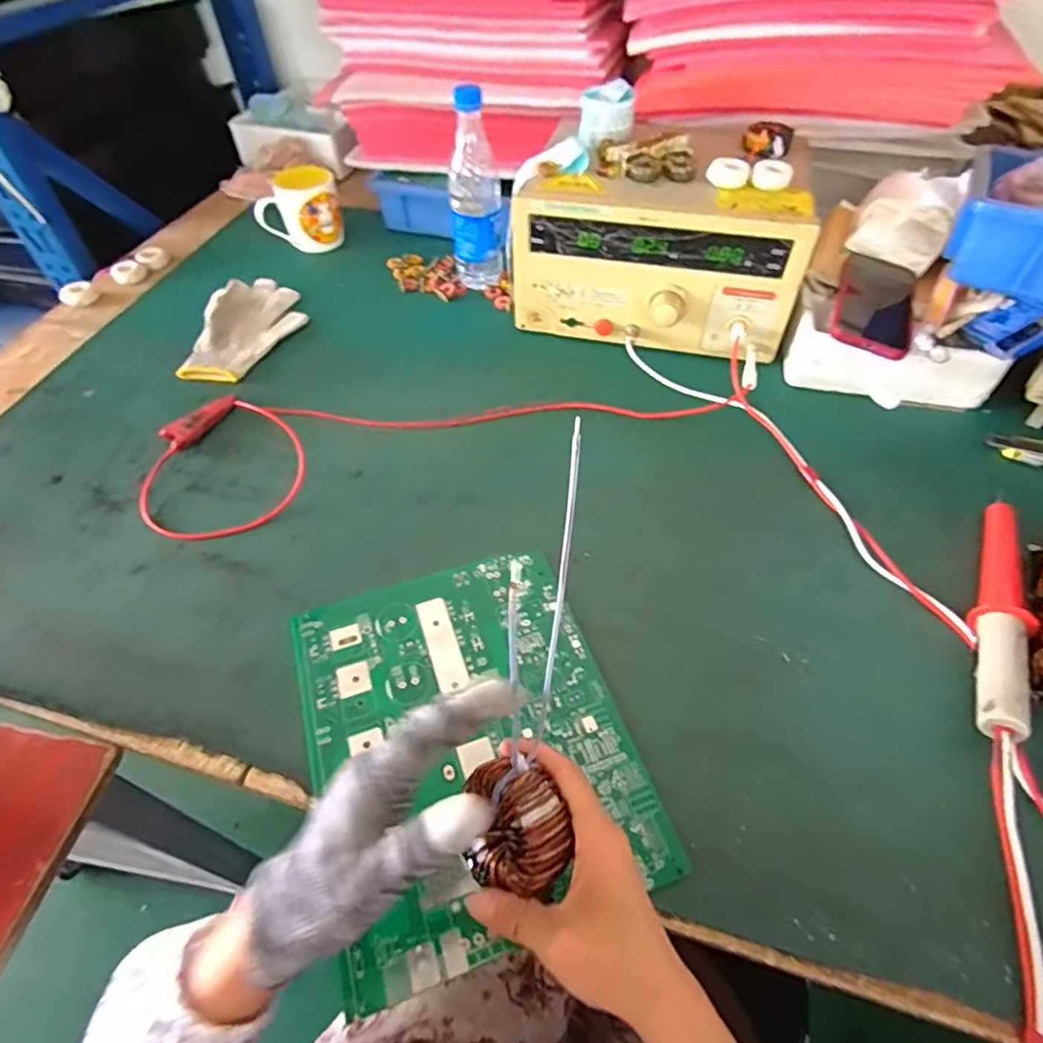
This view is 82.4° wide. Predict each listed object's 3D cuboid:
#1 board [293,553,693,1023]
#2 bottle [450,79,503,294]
[{"bbox_3d":[-0.040,0.156,0.449,0.223,0.007,0.277,-17,54,-12],"label":"board"},{"bbox_3d":[-0.060,-0.412,0.758,0.061,0.217,0.053,-9,52,-6],"label":"bottle"}]

